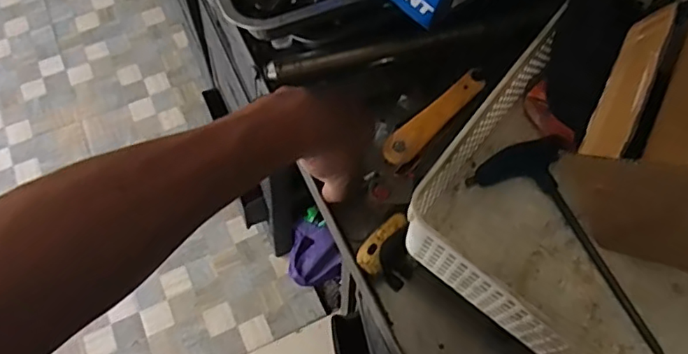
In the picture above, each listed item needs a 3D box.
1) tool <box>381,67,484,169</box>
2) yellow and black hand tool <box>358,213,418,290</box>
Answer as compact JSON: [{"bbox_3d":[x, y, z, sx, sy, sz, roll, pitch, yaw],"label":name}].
[{"bbox_3d":[0.087,-0.056,0.513,0.128,0.010,0.029,-40,70,-19],"label":"tool"},{"bbox_3d":[0.041,0.067,0.473,0.043,0.043,0.052,35,67,16],"label":"yellow and black hand tool"}]

